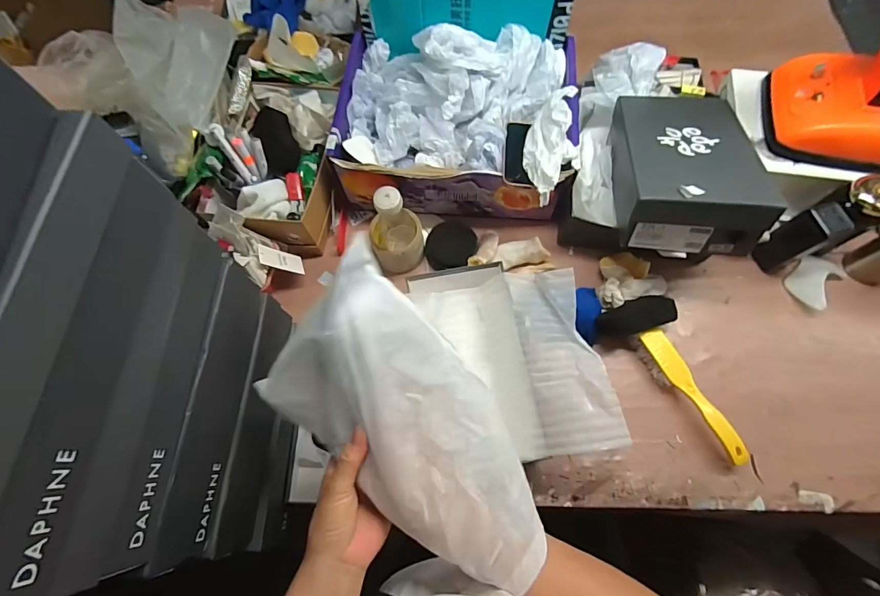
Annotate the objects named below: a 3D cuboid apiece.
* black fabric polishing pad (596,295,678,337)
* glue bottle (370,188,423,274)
[{"bbox_3d":[0.319,0.030,0.668,0.122,0.018,0.055,-20,69,14],"label":"black fabric polishing pad"},{"bbox_3d":[-0.074,-0.111,0.663,0.088,0.180,0.076,-7,69,0],"label":"glue bottle"}]

